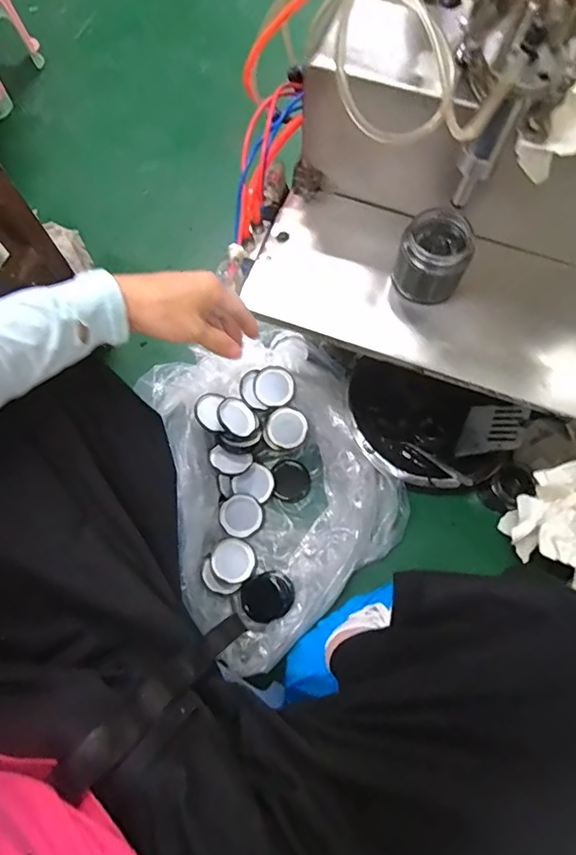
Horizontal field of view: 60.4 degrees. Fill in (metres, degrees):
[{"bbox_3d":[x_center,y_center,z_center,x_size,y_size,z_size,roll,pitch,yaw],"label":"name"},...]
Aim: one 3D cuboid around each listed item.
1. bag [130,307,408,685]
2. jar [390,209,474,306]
[{"bbox_3d":[-0.028,0.067,0.732,0.334,0.096,0.489,-16,72,-5],"label":"bag"},{"bbox_3d":[0.144,-0.169,0.489,0.065,0.069,0.063,0,71,0],"label":"jar"}]

